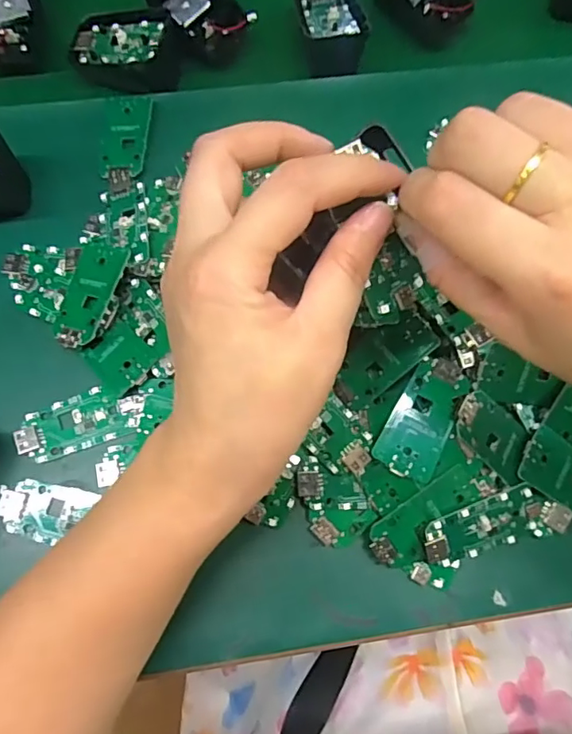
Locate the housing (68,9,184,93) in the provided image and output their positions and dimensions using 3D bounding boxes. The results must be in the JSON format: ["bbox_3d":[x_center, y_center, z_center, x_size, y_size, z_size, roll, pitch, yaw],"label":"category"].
[{"bbox_3d":[-0.105,-0.210,0.344,0.070,0.025,0.042,-1,74,-2],"label":"housing"}]

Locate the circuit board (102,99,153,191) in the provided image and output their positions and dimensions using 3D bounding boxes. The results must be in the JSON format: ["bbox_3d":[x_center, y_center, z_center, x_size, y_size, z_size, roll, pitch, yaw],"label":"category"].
[{"bbox_3d":[-0.103,-0.142,0.336,0.029,0.006,0.071,1,74,-1],"label":"circuit board"}]

